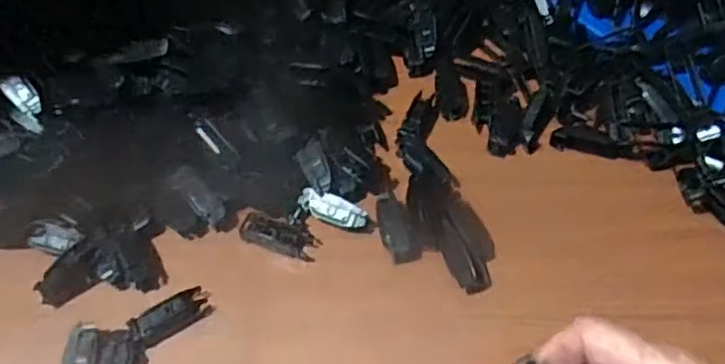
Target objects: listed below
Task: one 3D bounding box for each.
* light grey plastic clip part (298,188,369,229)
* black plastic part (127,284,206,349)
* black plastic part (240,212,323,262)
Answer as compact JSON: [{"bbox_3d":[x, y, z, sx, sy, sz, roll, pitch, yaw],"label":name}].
[{"bbox_3d":[-0.020,0.019,0.462,0.046,0.014,0.016,16,56,13],"label":"light grey plastic clip part"},{"bbox_3d":[-0.119,0.083,0.426,0.047,0.013,0.016,-31,59,-19],"label":"black plastic part"},{"bbox_3d":[-0.055,0.035,0.458,0.052,0.007,0.022,13,56,12],"label":"black plastic part"}]

